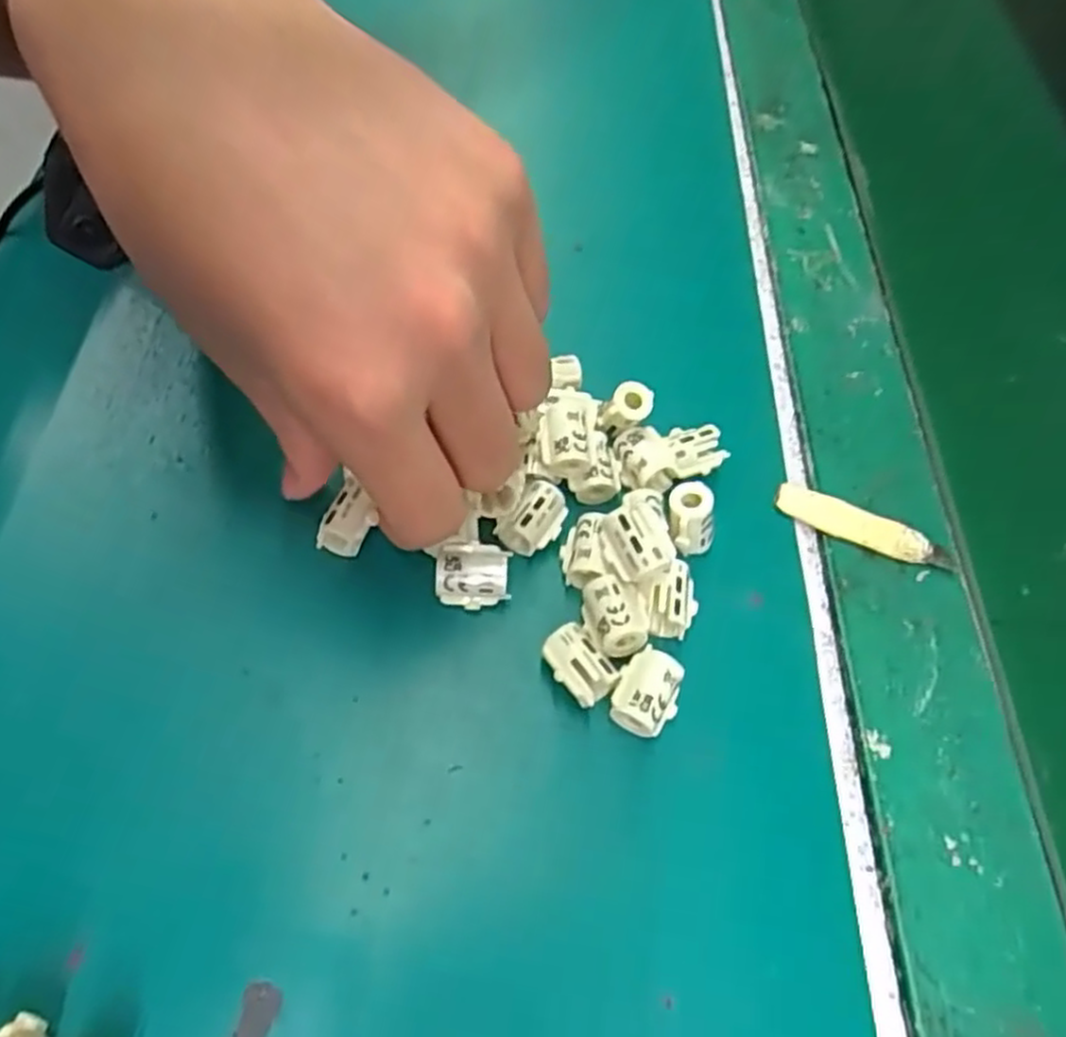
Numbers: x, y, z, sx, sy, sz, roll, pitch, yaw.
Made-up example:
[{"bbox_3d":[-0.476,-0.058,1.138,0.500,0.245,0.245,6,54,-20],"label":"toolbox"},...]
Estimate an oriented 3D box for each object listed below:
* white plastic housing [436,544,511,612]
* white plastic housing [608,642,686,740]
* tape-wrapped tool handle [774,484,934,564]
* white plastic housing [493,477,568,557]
[{"bbox_3d":[-0.019,0.017,0.234,0.023,0.011,0.017,-2,60,-6],"label":"white plastic housing"},{"bbox_3d":[0.033,0.050,0.220,0.018,0.013,0.021,22,60,9],"label":"white plastic housing"},{"bbox_3d":[0.110,0.002,0.260,0.053,0.004,0.013,22,60,9],"label":"tape-wrapped tool handle"},{"bbox_3d":[0.000,-0.001,0.245,0.017,0.012,0.022,29,61,12],"label":"white plastic housing"}]

